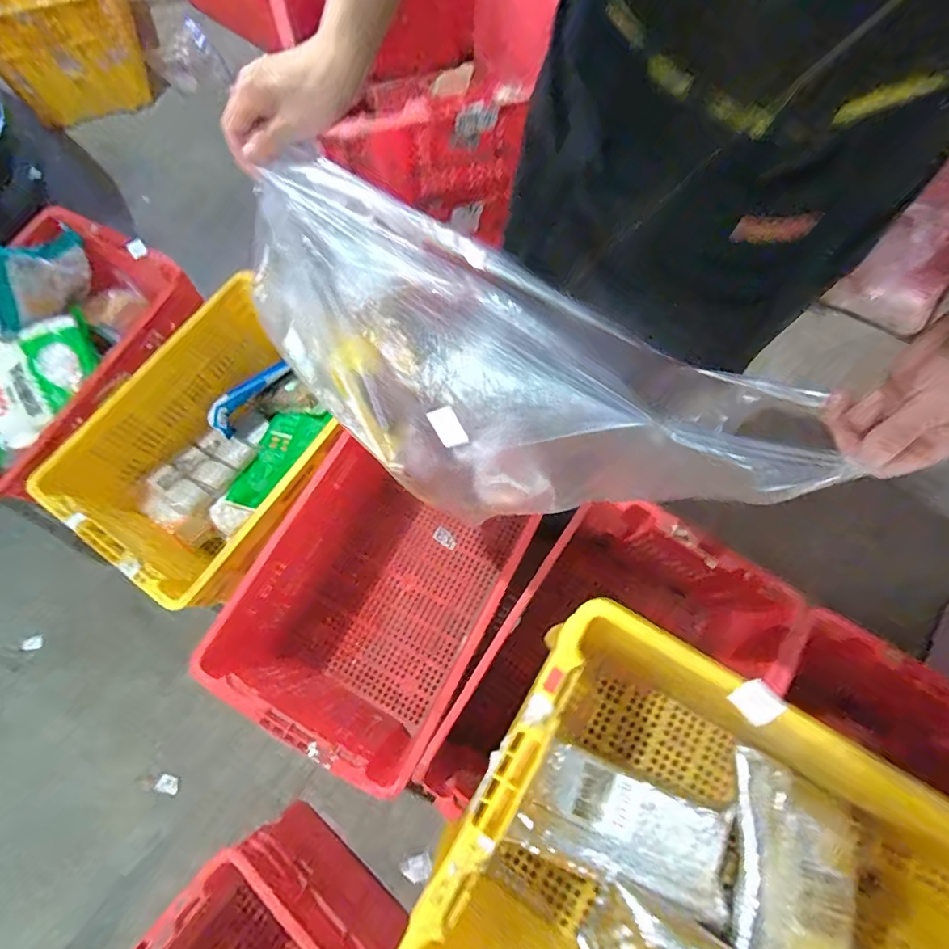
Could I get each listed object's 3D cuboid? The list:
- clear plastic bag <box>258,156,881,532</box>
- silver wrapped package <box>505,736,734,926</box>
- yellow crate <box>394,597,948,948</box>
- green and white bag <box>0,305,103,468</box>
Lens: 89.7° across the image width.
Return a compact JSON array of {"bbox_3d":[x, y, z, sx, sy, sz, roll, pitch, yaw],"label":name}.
[{"bbox_3d":[0.006,-0.065,0.462,0.494,0.283,0.054,28,44,8],"label":"clear plastic bag"},{"bbox_3d":[0.203,0.471,0.638,0.278,0.039,0.138,15,72,4],"label":"silver wrapped package"},{"bbox_3d":[0.273,0.477,0.558,0.586,0.322,0.434,29,74,9],"label":"yellow crate"},{"bbox_3d":[-0.984,-0.207,1.040,0.318,0.079,0.244,-34,75,-11],"label":"green and white bag"}]

